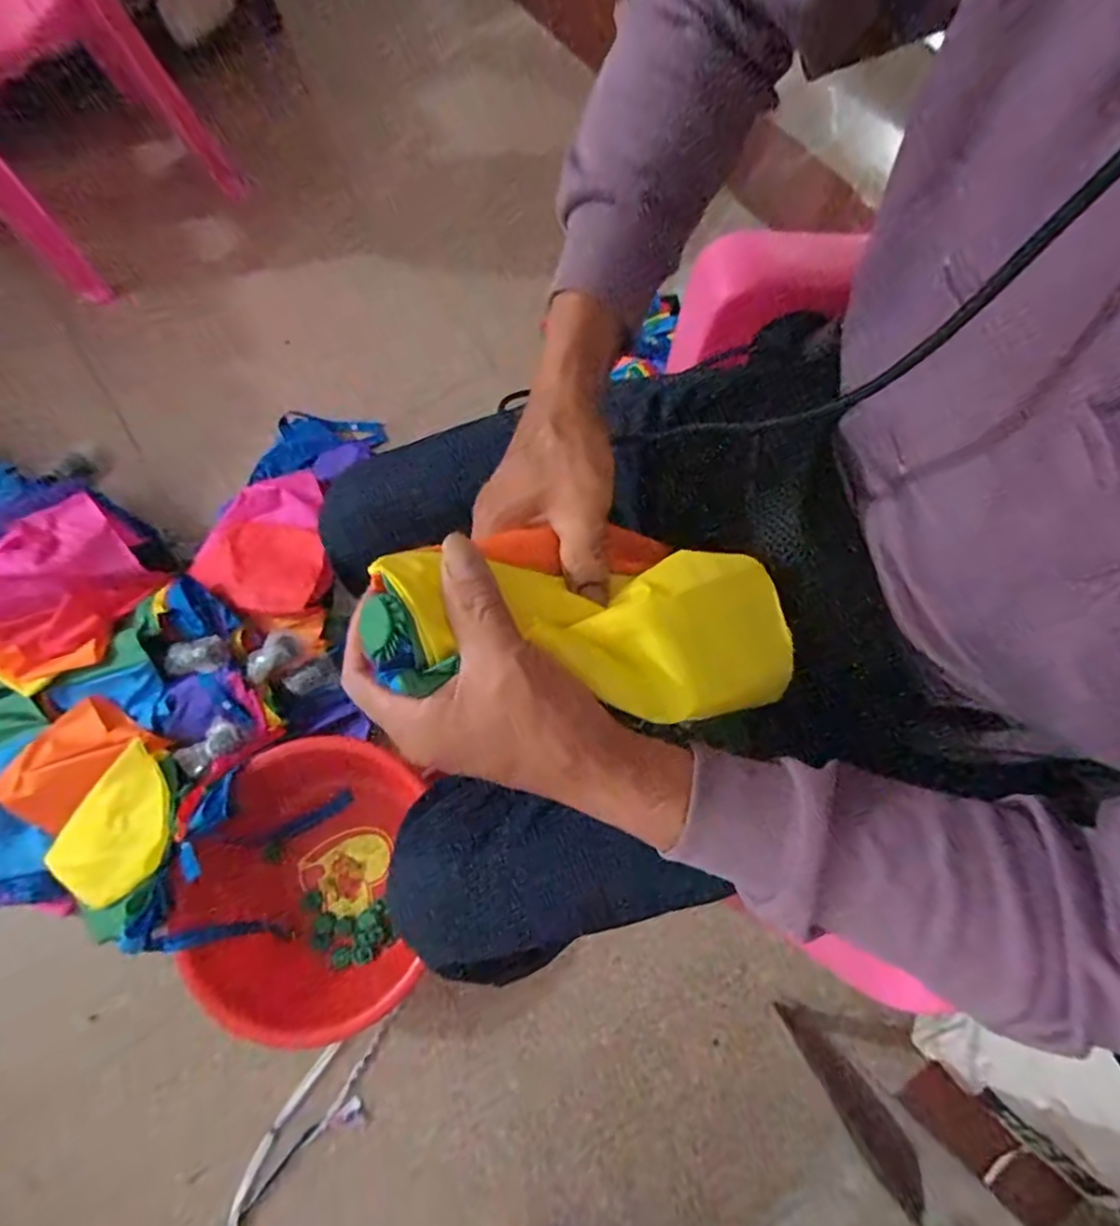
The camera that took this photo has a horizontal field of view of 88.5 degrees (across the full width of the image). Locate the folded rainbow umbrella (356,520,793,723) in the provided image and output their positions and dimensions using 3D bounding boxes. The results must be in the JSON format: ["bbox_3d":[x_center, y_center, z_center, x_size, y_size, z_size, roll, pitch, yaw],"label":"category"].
[{"bbox_3d":[0.020,0.002,0.288,0.213,0.040,0.093,5,73,-14],"label":"folded rainbow umbrella"}]

